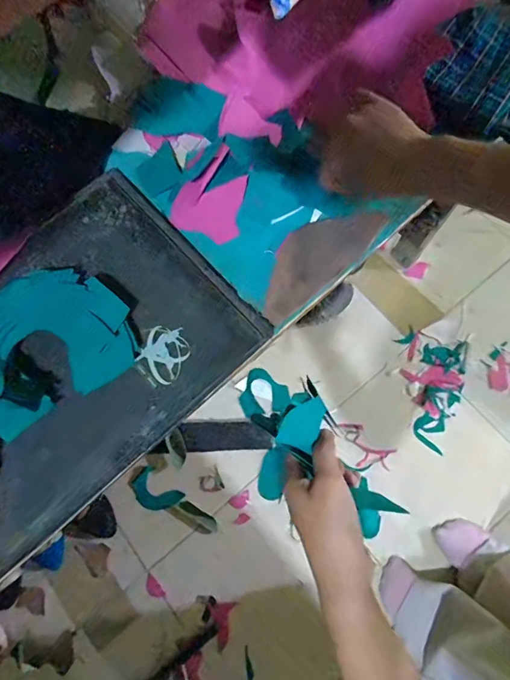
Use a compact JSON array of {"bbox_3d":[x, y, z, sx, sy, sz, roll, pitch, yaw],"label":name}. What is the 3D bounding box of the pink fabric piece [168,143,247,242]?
[{"bbox_3d":[-0.040,-0.134,0.394,0.084,0.007,0.071,-41,89,4],"label":"pink fabric piece"}]

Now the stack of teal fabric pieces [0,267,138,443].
[{"bbox_3d":[-0.191,-0.002,0.343,0.156,0.039,0.132,-31,74,-6],"label":"stack of teal fabric pieces"}]

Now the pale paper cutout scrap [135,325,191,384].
[{"bbox_3d":[-0.081,0.011,0.354,0.042,0.004,0.048,25,77,10],"label":"pale paper cutout scrap"}]

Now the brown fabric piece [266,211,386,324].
[{"bbox_3d":[0.059,-0.083,0.388,0.151,0.010,0.060,-39,77,-8],"label":"brown fabric piece"}]

